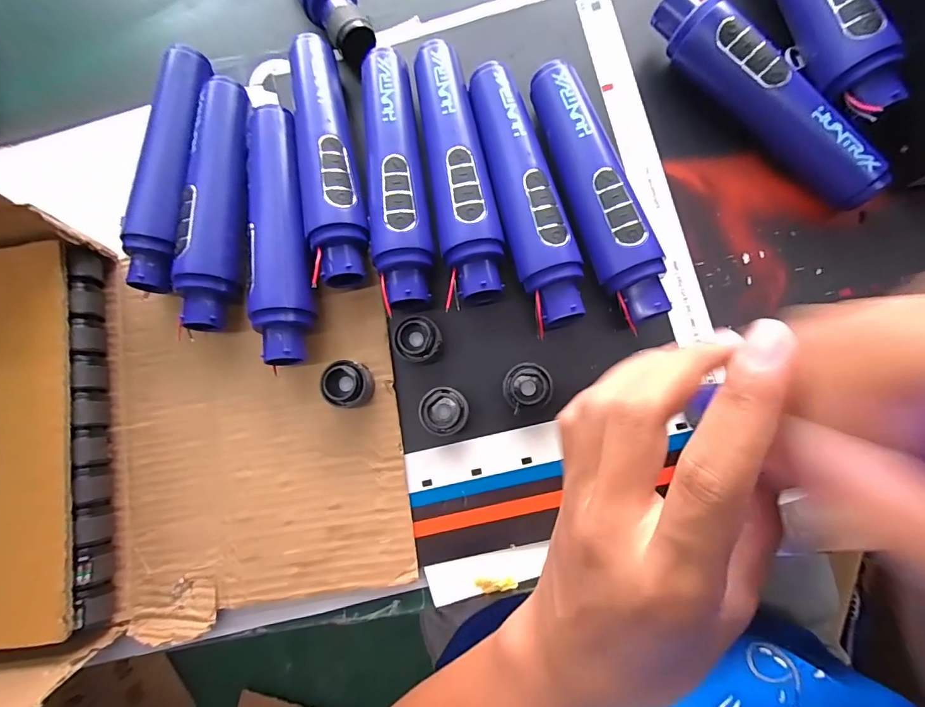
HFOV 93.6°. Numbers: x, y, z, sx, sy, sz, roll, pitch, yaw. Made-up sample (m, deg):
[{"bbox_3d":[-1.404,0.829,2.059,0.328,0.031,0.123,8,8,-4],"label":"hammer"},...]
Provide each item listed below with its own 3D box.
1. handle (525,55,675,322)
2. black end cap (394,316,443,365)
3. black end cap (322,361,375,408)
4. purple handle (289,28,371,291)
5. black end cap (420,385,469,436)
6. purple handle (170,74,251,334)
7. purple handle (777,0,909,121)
[{"bbox_3d":[0.086,-0.107,0.276,0.043,0.037,0.182,-19,82,3],"label":"handle"},{"bbox_3d":[-0.028,-0.009,0.279,0.028,0.027,0.026,-1,84,5],"label":"black end cap"},{"bbox_3d":[-0.071,0.019,0.274,0.027,0.025,0.028,-1,84,5],"label":"black end cap"},{"bbox_3d":[-0.087,-0.131,0.290,0.037,0.038,0.177,-11,83,4],"label":"purple handle"},{"bbox_3d":[-0.011,0.036,0.274,0.028,0.021,0.029,-8,83,4],"label":"black end cap"},{"bbox_3d":[-0.163,-0.103,0.292,0.033,0.035,0.173,-1,83,5],"label":"purple handle"},{"bbox_3d":[0.225,-0.226,0.272,0.029,0.029,0.172,-18,82,2],"label":"purple handle"}]

